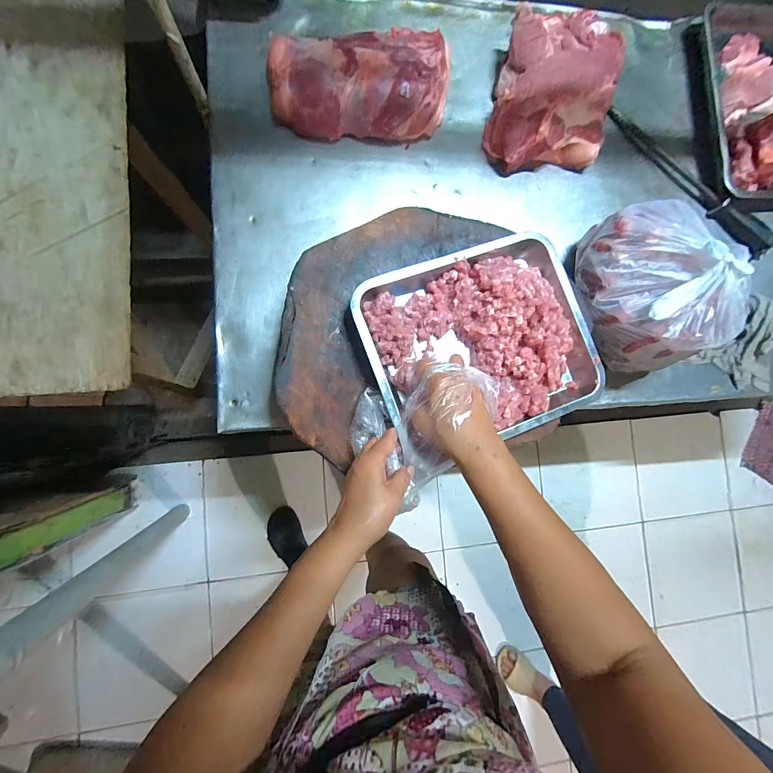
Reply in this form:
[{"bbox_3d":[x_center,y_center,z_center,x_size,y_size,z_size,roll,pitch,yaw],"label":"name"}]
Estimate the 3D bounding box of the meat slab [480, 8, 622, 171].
[{"bbox_3d":[0.298,-0.520,0.611,0.205,0.079,0.274,9,86,-7],"label":"meat slab"}]

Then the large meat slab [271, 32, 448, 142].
[{"bbox_3d":[-0.035,-0.510,0.585,0.311,0.047,0.167,-6,88,-8],"label":"large meat slab"}]

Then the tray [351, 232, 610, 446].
[{"bbox_3d":[0.132,-0.062,0.464,0.306,0.077,0.252,-20,90,-8],"label":"tray"}]

